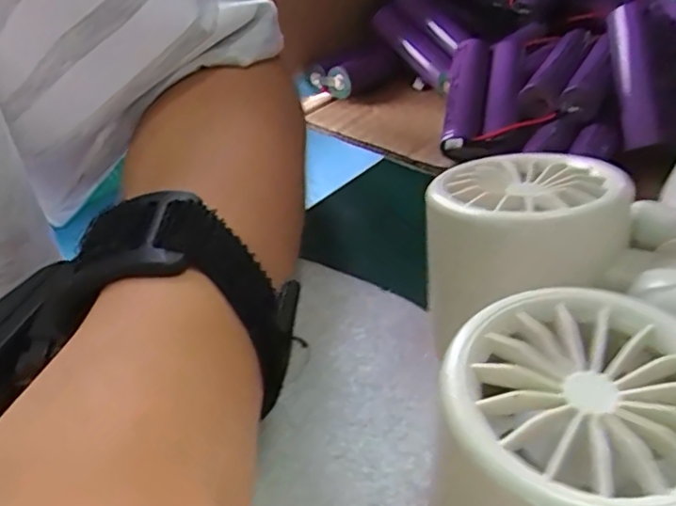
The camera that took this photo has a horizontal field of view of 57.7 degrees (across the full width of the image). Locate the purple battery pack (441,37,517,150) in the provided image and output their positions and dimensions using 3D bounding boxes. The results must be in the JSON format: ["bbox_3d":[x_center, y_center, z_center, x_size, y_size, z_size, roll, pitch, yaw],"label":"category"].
[{"bbox_3d":[0.069,-0.080,0.298,0.032,0.016,0.078,9,53,15],"label":"purple battery pack"}]

